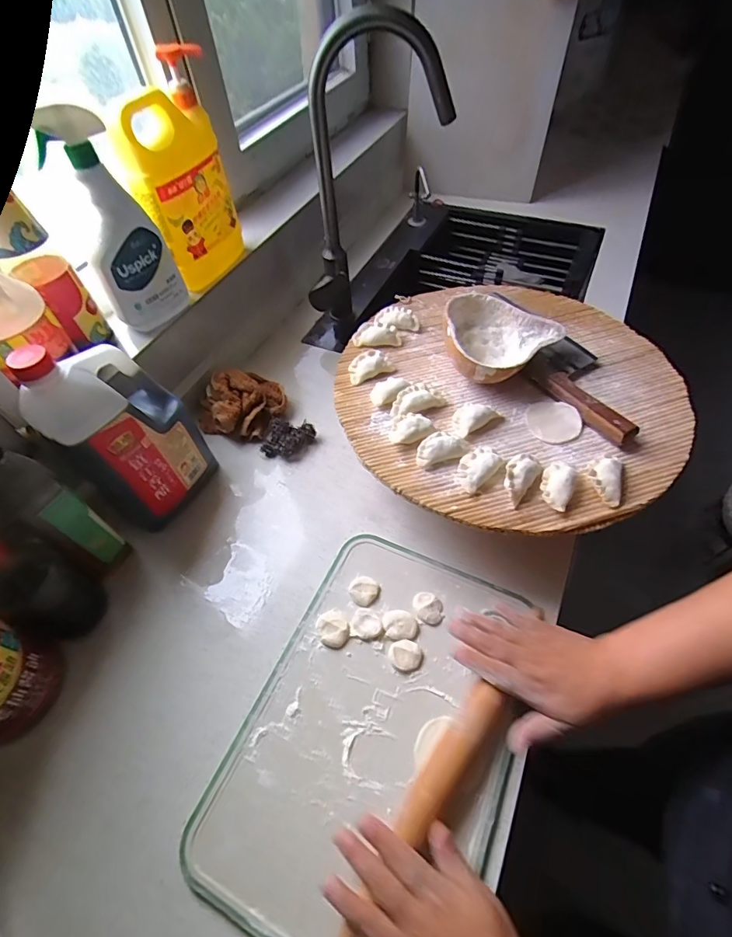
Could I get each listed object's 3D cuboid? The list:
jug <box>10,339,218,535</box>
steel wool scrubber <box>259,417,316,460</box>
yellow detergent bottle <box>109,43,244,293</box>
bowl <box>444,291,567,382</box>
[{"bbox_3d":[-0.280,-0.041,0.528,0.083,0.262,0.138,26,60,23],"label":"jug"},{"bbox_3d":[-0.119,-0.043,0.657,0.074,0.031,0.057,11,55,14],"label":"steel wool scrubber"},{"bbox_3d":[-0.252,-0.385,0.624,0.067,0.252,0.171,17,57,16],"label":"yellow detergent bottle"},{"bbox_3d":[0.155,-0.151,0.547,0.126,0.070,0.124,-2,54,3],"label":"bowl"}]

